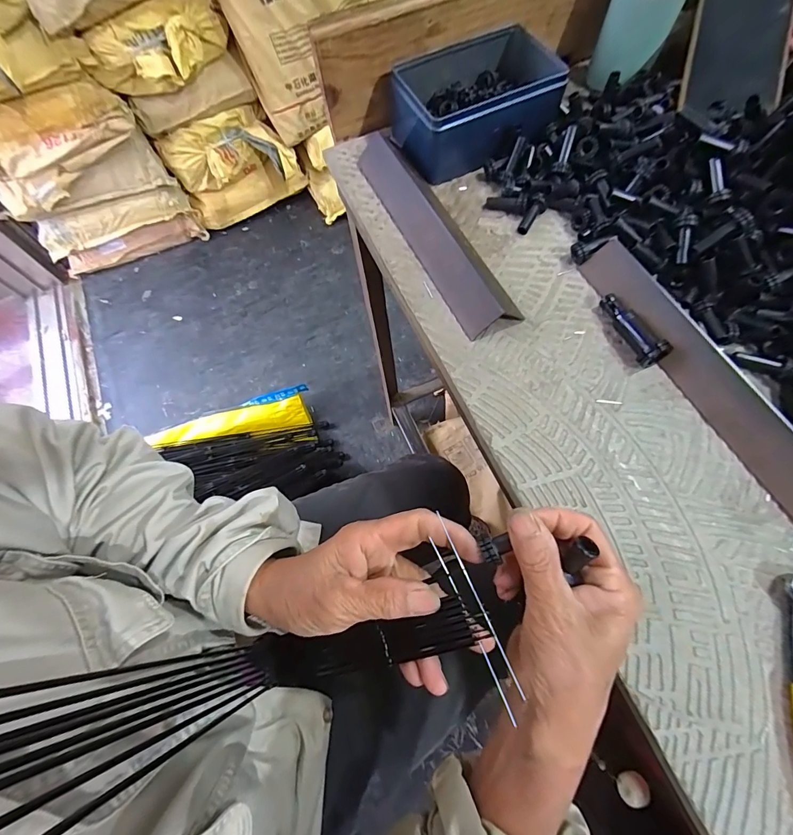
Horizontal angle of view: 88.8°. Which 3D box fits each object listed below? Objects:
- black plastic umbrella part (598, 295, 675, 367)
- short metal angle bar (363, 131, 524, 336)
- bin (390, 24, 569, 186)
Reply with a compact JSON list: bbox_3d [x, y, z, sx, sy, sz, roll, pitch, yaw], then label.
[{"bbox_3d":[0.185,-0.071,0.322,0.024,0.027,0.066,-27,70,-10],"label":"black plastic umbrella part"},{"bbox_3d":[0.031,-0.177,0.366,0.046,0.025,0.239,-24,69,-8],"label":"short metal angle bar"},{"bbox_3d":[0.080,-0.309,0.400,0.157,0.060,0.109,-22,69,-8],"label":"bin"}]

